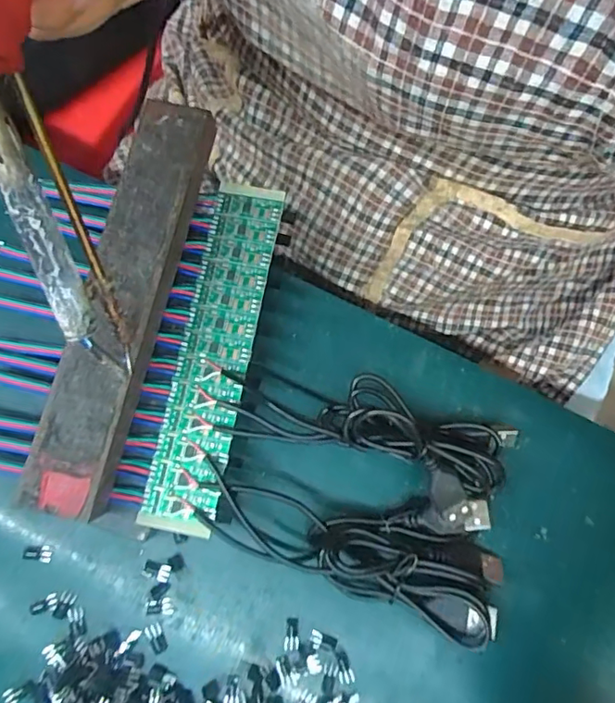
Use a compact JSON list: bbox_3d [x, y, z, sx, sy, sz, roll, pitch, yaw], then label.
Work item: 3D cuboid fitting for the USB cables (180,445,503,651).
[{"bbox_3d":[0.015,0.085,0.240,0.141,0.026,0.037,22,77,3],"label":"USB cables"}]

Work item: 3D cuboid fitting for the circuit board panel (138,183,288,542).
[{"bbox_3d":[-0.042,-0.002,0.250,0.033,0.004,0.164,10,77,5],"label":"circuit board panel"}]

